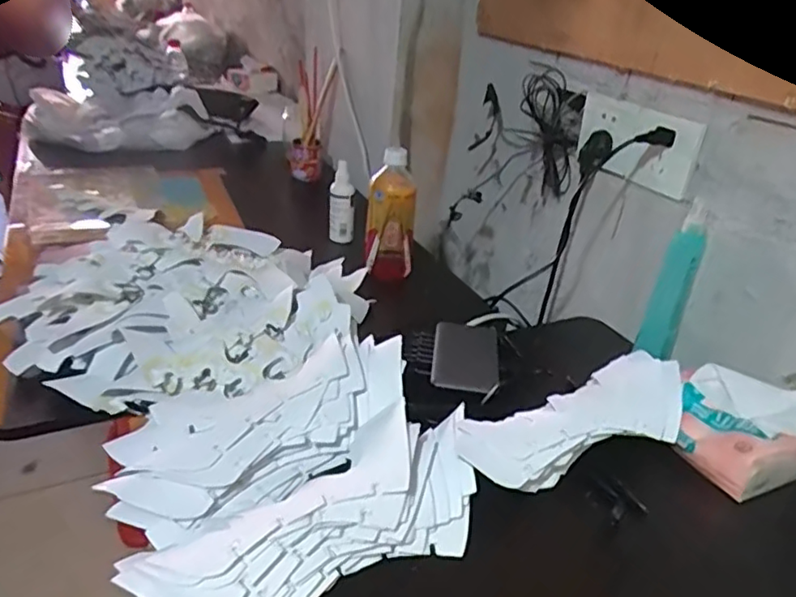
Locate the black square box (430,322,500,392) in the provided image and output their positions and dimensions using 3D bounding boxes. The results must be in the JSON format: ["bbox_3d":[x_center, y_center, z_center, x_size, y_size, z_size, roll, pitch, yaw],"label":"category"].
[{"bbox_3d":[0.076,0.062,0.685,0.072,0.014,0.133,8,29,4],"label":"black square box"}]

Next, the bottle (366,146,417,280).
[{"bbox_3d":[-0.010,-0.116,0.870,0.069,0.170,0.058,5,29,-1],"label":"bottle"}]

